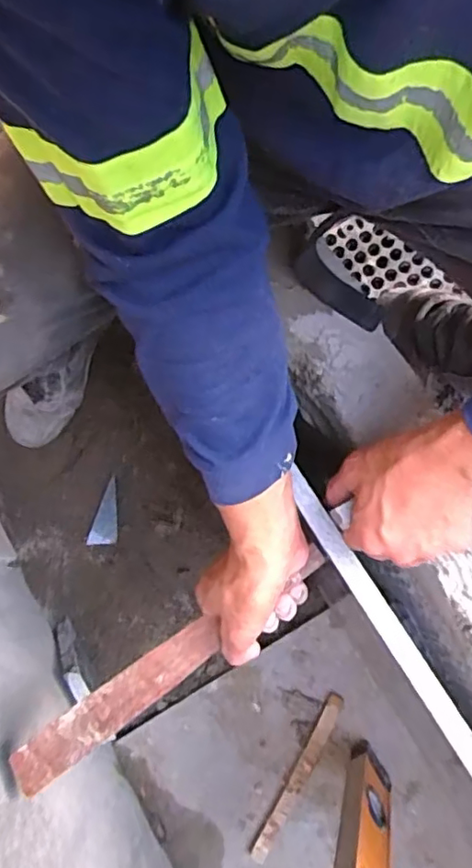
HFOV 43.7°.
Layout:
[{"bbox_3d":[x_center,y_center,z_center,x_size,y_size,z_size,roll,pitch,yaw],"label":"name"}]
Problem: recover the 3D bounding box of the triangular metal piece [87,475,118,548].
[{"bbox_3d":[-0.193,0.114,0.858,0.040,0.005,0.094,0,76,1],"label":"triangular metal piece"}]

